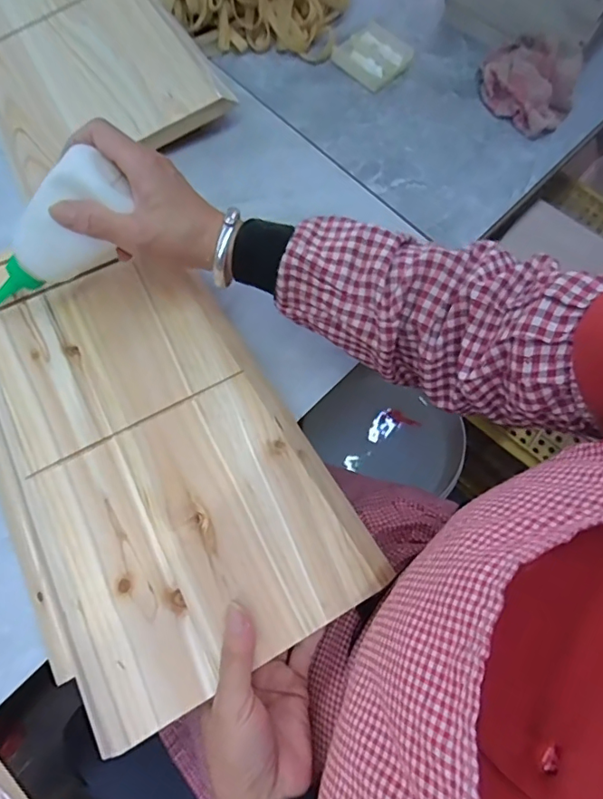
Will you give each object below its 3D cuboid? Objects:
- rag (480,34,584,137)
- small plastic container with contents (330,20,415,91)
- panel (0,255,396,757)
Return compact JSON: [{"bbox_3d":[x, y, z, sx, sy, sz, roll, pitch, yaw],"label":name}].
[{"bbox_3d":[0.252,-0.356,0.561,0.078,0.053,0.112,-43,80,-15],"label":"rag"},{"bbox_3d":[0.084,-0.400,0.586,0.082,0.019,0.070,-41,77,-16],"label":"small plastic container with contents"},{"bbox_3d":[-0.113,0.038,0.401,0.221,0.023,0.345,-27,73,-12],"label":"panel"}]

